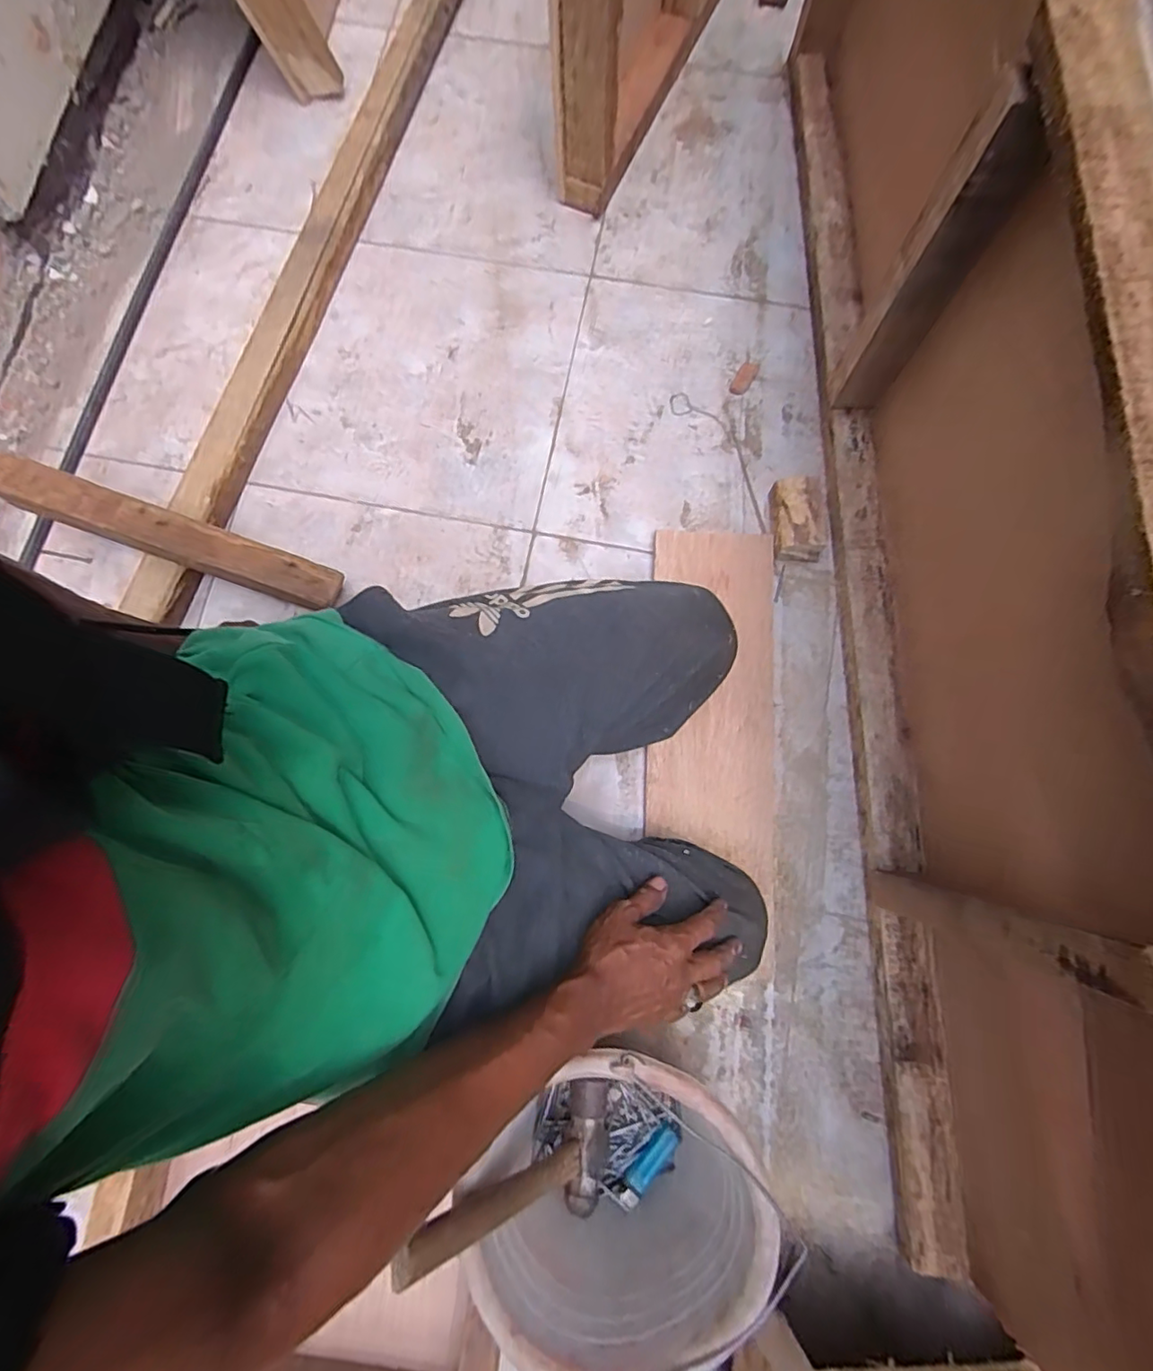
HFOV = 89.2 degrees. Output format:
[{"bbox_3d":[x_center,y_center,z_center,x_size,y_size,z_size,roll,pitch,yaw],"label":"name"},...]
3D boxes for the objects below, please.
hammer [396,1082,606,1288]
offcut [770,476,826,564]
[{"bbox_3d":[-0.053,0.433,0.502,0.034,0.246,0.109,2,77,38],"label":"hammer"},{"bbox_3d":[0.279,-0.206,0.735,0.066,0.038,0.100,-2,80,0],"label":"offcut"}]

